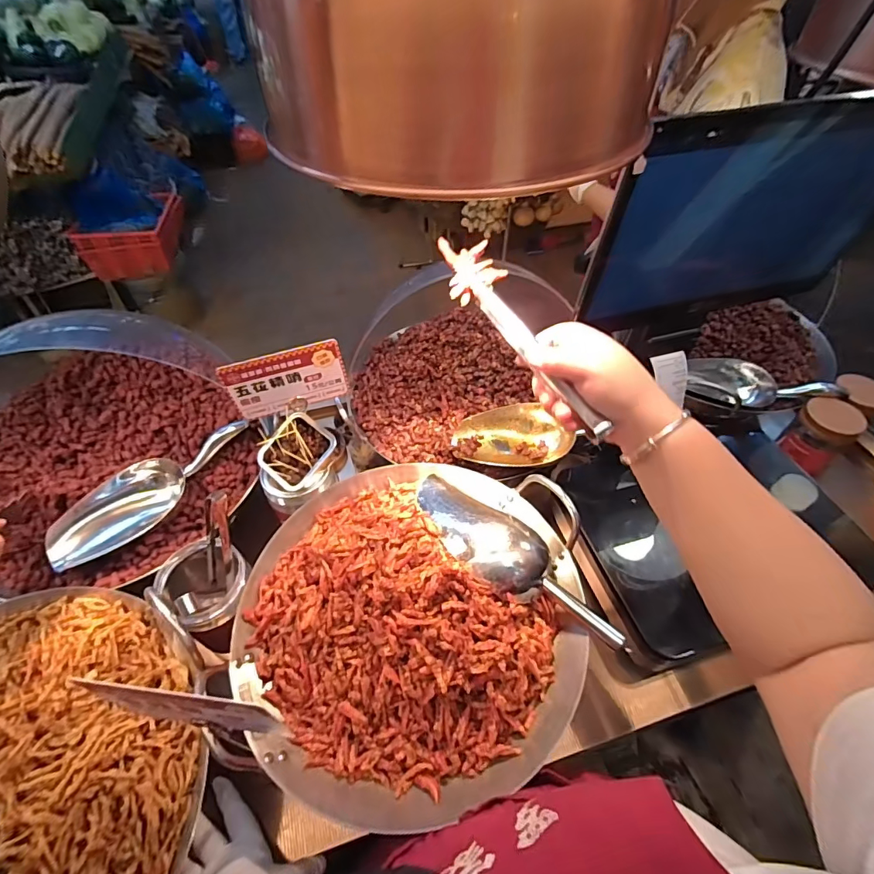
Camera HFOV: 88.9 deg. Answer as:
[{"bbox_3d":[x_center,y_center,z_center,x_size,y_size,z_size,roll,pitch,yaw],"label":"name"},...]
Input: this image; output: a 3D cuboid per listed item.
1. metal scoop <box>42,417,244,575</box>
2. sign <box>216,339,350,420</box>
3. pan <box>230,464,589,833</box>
[{"bbox_3d":[-0.388,0.068,0.622,0.278,0.068,0.072,-36,59,-25],"label":"metal scoop"},{"bbox_3d":[-0.194,-0.074,0.586,0.146,0.091,0.009,-16,50,-13],"label":"sign"},{"bbox_3d":[-0.029,0.173,0.500,0.376,0.087,0.380,4,51,3],"label":"pan"}]

